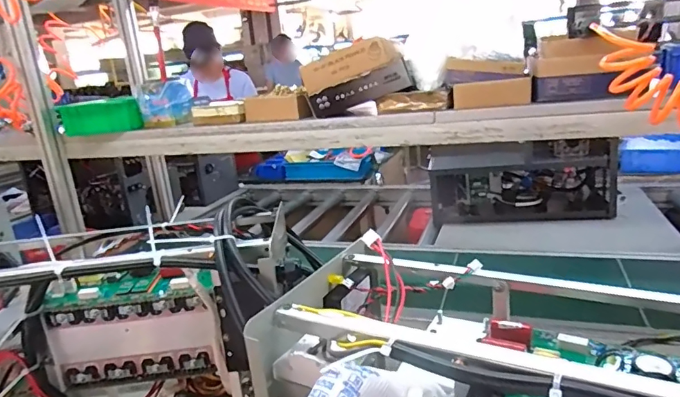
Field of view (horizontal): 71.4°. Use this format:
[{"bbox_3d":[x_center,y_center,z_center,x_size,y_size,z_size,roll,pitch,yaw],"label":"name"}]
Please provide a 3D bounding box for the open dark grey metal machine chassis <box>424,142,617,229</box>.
[{"bbox_3d":[0.544,-0.067,1.460,0.506,0.221,0.211,-1,17,15],"label":"open dark grey metal machine chassis"}]

